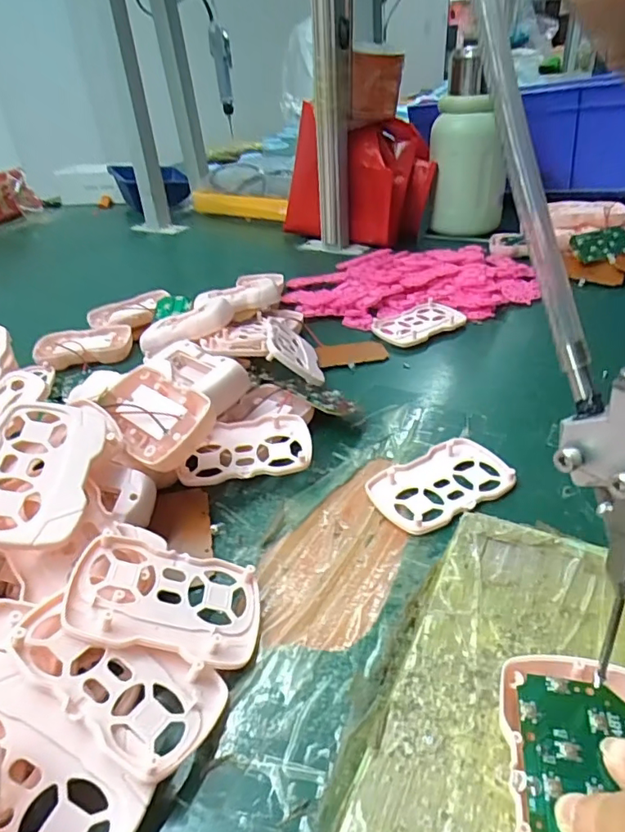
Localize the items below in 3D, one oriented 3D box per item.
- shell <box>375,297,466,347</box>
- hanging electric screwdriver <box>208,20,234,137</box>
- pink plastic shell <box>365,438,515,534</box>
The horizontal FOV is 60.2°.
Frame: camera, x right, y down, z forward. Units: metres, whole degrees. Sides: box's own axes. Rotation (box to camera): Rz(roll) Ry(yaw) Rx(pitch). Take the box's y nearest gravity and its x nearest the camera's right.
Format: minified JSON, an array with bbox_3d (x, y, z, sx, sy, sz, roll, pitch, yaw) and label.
[{"bbox_3d":[0.103,-0.093,0.528,0.088,0.007,0.059,-24,38,-24],"label":"shell"},{"bbox_3d":[-0.195,-0.749,1.198,0.044,0.195,0.036,-8,34,-2],"label":"hanging electric screwdriver"},{"bbox_3d":[0.081,0.042,0.339,0.088,0.007,0.055,-22,37,-22],"label":"pink plastic shell"}]

